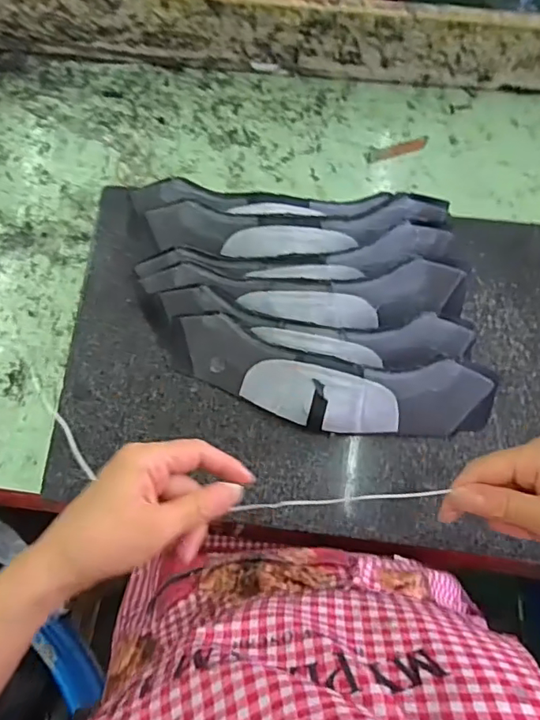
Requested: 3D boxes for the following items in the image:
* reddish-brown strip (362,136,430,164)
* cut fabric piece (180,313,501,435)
[{"bbox_3d":[0.146,-0.240,0.604,0.075,0.004,0.015,-17,78,-1],"label":"reddish-brown strip"},{"bbox_3d":[0.056,0.023,0.497,0.303,0.057,0.087,12,79,5],"label":"cut fabric piece"}]

